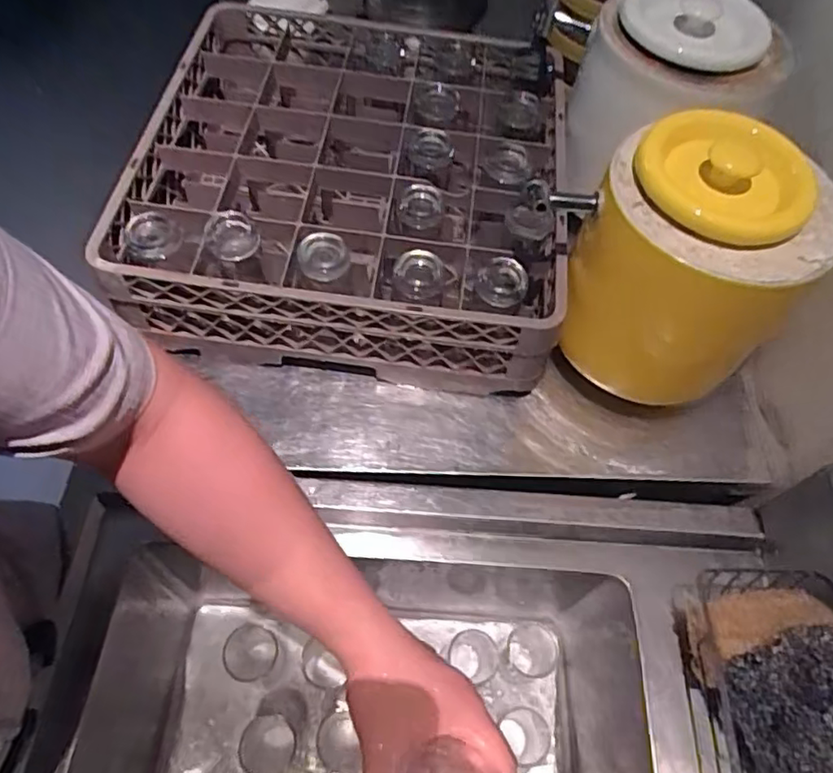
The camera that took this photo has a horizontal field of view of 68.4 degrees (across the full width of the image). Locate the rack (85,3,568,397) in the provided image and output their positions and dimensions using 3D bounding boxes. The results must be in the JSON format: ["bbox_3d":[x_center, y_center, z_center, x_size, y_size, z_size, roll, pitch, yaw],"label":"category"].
[{"bbox_3d":[-0.077,-0.289,0.781,0.499,0.137,0.560,8,61,2],"label":"rack"}]

